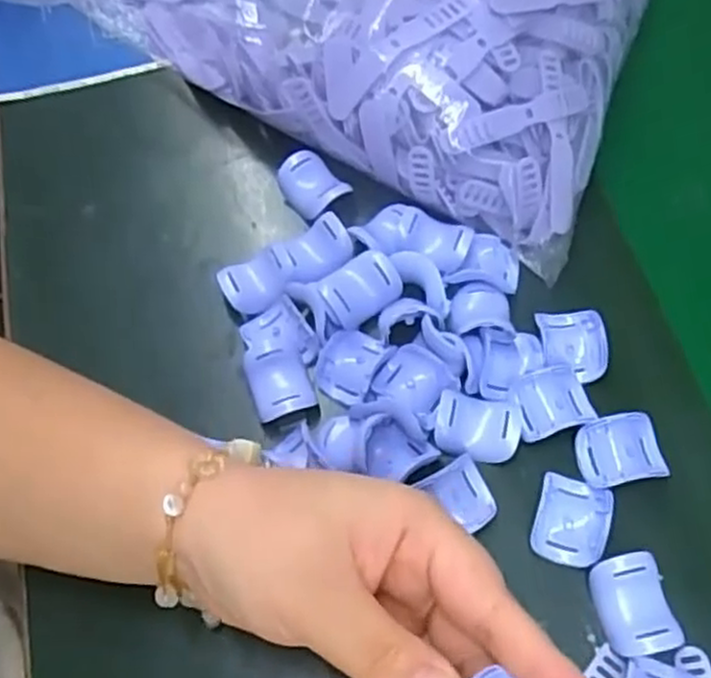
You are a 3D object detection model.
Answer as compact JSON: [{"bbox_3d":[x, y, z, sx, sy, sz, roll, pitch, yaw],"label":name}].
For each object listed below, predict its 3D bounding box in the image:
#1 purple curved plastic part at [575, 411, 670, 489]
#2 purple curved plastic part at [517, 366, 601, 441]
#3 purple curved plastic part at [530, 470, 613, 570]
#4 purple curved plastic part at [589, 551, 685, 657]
[{"bbox_3d":[0.123,0.052,0.351,0.037,0.015,0.030,-12,64,-4],"label":"purple curved plastic part"},{"bbox_3d":[0.094,0.030,0.361,0.038,0.011,0.030,-12,64,-5],"label":"purple curved plastic part"},{"bbox_3d":[0.096,0.079,0.338,0.030,0.014,0.036,17,65,9],"label":"purple curved plastic part"},{"bbox_3d":[0.116,0.112,0.320,0.029,0.017,0.038,-11,64,-4],"label":"purple curved plastic part"}]

